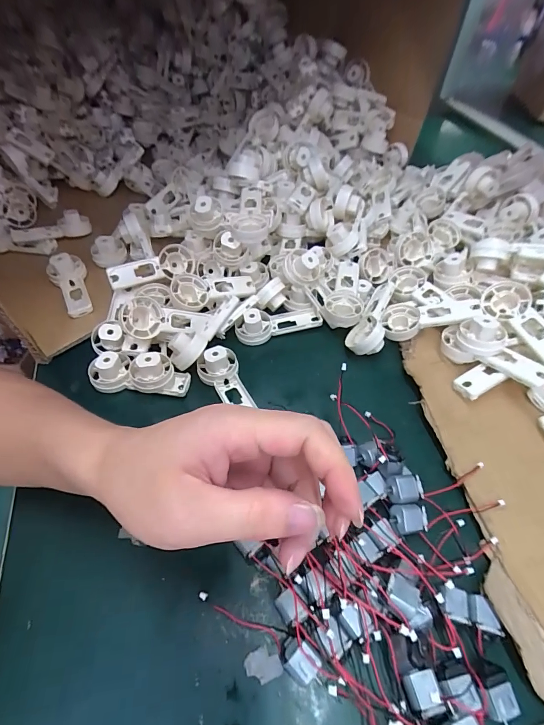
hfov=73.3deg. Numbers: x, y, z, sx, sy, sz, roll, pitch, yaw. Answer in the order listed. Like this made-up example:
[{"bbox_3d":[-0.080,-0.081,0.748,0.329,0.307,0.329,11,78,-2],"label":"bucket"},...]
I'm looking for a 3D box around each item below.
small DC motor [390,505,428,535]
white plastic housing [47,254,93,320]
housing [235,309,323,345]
[{"bbox_3d":[0.097,0.112,0.259,0.025,0.011,0.018,0,55,1],"label":"small DC motor"},{"bbox_3d":[-0.221,-0.087,0.403,0.038,0.025,0.087,-25,56,-20],"label":"white plastic housing"},{"bbox_3d":[0.007,-0.045,0.391,0.091,0.025,0.030,-15,53,-13],"label":"housing"}]

